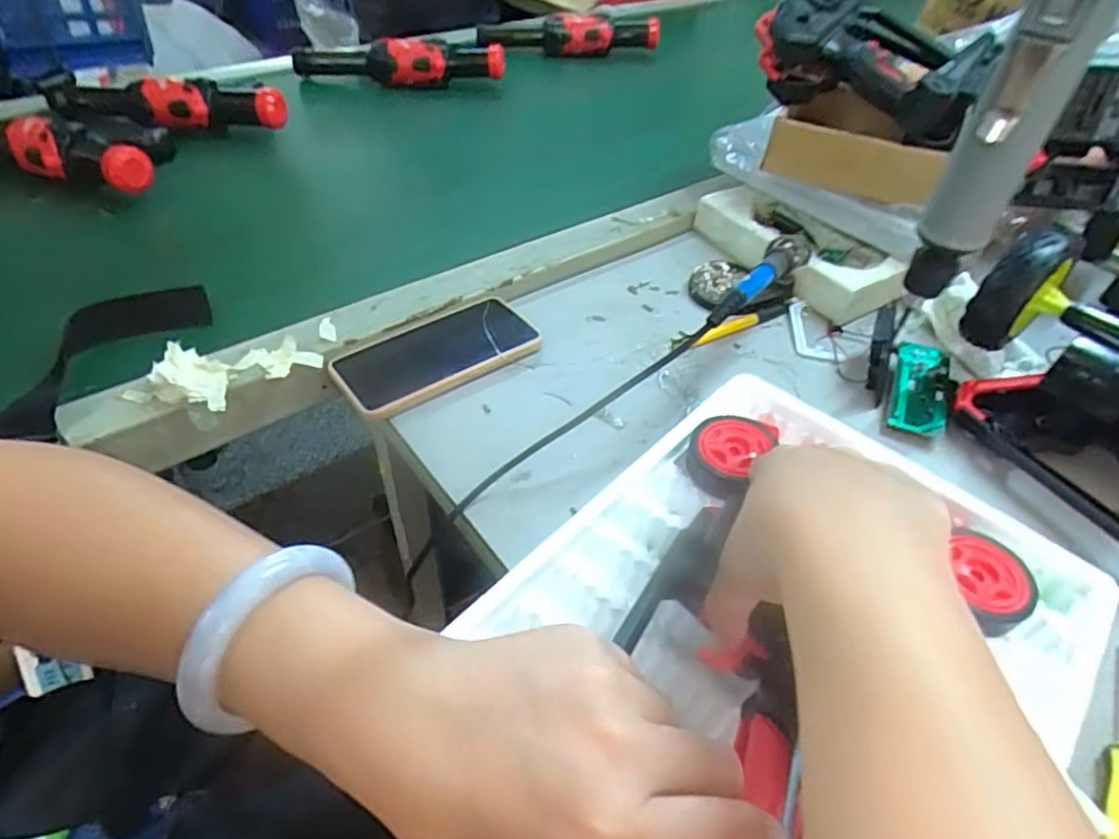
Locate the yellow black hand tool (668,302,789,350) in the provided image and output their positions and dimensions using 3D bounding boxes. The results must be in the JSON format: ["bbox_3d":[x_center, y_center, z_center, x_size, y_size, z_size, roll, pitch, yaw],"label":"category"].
[{"bbox_3d":[0.154,-0.084,0.569,0.128,0.007,0.013,-20,50,-20],"label":"yellow black hand tool"}]

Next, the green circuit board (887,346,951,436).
[{"bbox_3d":[0.290,-0.026,0.510,0.042,0.005,0.095,22,56,8],"label":"green circuit board"}]

